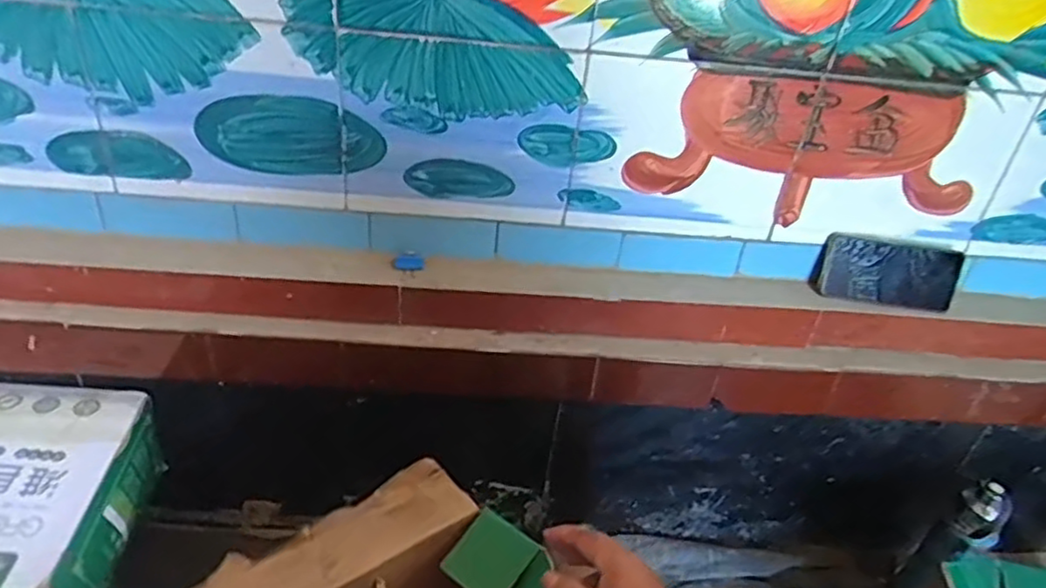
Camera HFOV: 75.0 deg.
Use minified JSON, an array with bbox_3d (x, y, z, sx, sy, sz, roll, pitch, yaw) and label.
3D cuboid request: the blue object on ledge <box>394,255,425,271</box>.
[{"bbox_3d":[-0.134,-0.036,0.801,0.036,0.014,0.012,2,35,-7],"label":"blue object on ledge"}]

